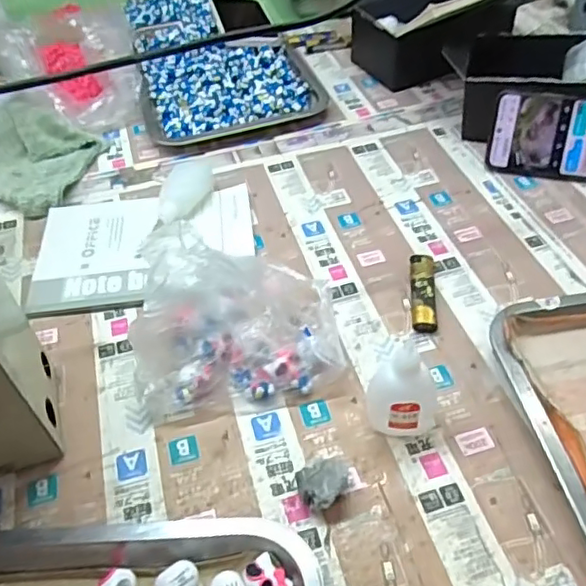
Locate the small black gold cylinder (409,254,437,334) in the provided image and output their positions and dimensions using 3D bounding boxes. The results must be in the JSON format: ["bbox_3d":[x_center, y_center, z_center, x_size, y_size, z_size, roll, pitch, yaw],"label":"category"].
[{"bbox_3d":[0.110,-0.002,0.493,0.021,0.015,0.084,2,48,7],"label":"small black gold cylinder"}]

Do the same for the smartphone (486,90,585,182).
[{"bbox_3d":[0.283,-0.152,0.579,0.164,0.079,0.004,10,17,14],"label":"smartphone"}]

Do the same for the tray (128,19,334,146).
[{"bbox_3d":[-0.097,-0.291,0.757,0.209,0.034,0.286,-16,49,-10],"label":"tray"}]

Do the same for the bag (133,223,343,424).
[{"bbox_3d":[-0.044,0.015,0.429,0.149,0.102,0.104,-8,48,-3],"label":"bag"}]

